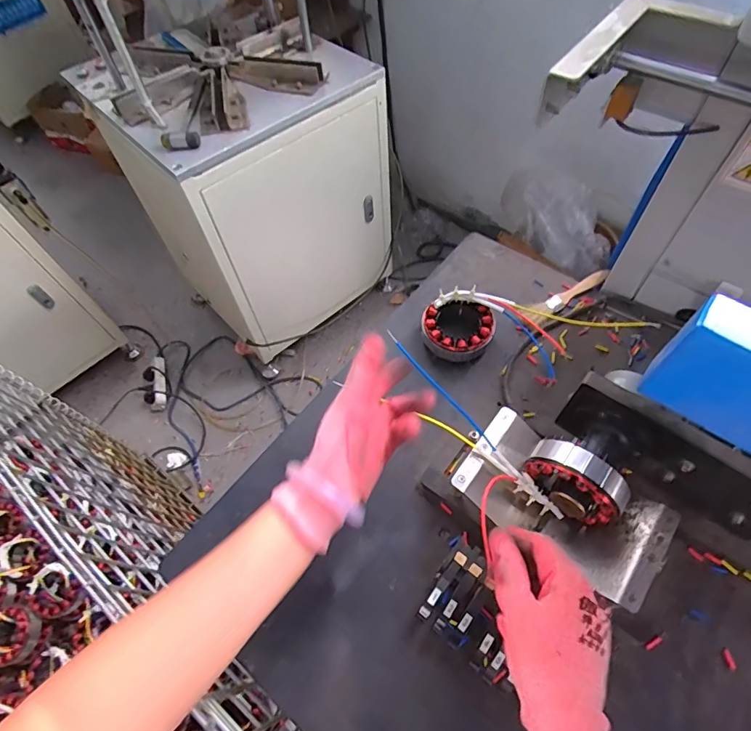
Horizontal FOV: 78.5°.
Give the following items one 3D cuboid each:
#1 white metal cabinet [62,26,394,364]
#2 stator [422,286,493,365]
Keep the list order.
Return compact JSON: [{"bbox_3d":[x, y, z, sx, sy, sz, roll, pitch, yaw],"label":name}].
[{"bbox_3d":[-0.316,-0.482,1.290,0.522,0.649,0.481,-41,64,-19],"label":"white metal cabinet"},{"bbox_3d":[0.102,-0.048,0.574,0.085,0.048,0.080,-2,59,3],"label":"stator"}]

